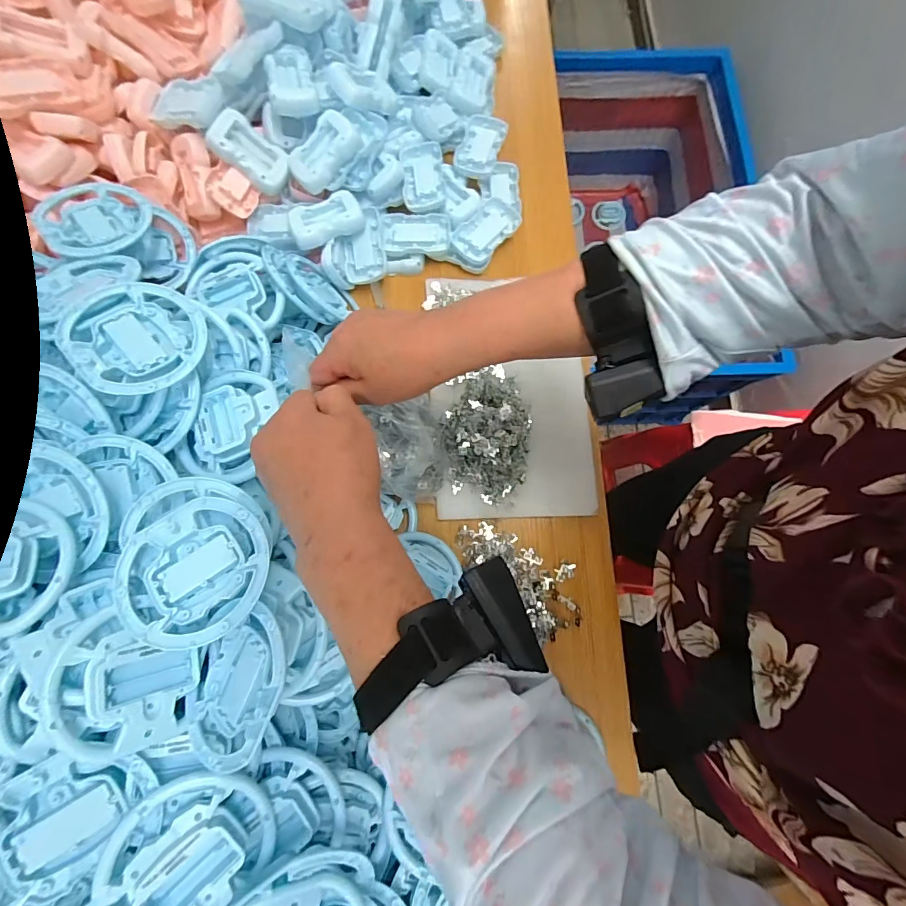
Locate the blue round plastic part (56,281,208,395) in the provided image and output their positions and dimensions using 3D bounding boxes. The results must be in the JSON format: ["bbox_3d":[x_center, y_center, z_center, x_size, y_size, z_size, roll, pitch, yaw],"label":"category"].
[{"bbox_3d":[-0.265,-0.093,0.371,0.102,0.020,0.102,-6,68,-17],"label":"blue round plastic part"}]

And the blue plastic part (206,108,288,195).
[{"bbox_3d":[-0.234,-0.348,0.515,0.084,0.023,0.051,30,81,-33],"label":"blue plastic part"}]

